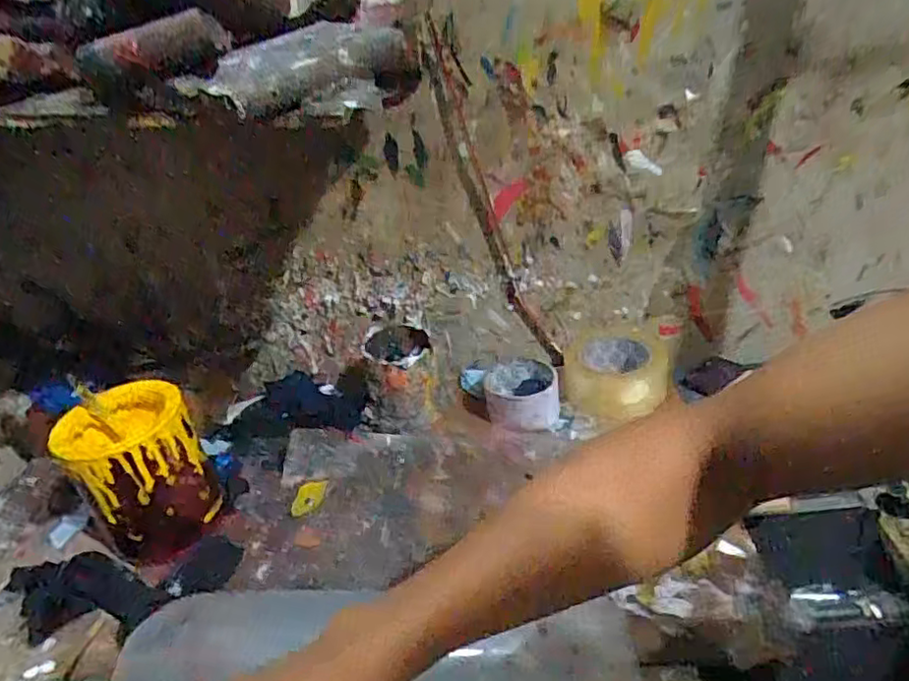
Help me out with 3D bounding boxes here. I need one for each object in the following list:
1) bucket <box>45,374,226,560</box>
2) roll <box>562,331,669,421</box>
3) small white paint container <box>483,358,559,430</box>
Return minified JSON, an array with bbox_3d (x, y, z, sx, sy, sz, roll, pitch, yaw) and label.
[{"bbox_3d":[-0.299,0.128,0.598,0.105,0.141,0.116,-25,34,-30],"label":"bucket"},{"bbox_3d":[0.187,0.034,0.740,0.117,0.064,0.110,-3,30,11],"label":"roll"},{"bbox_3d":[0.076,0.064,0.713,0.081,0.048,0.083,-7,29,4],"label":"small white paint container"}]

